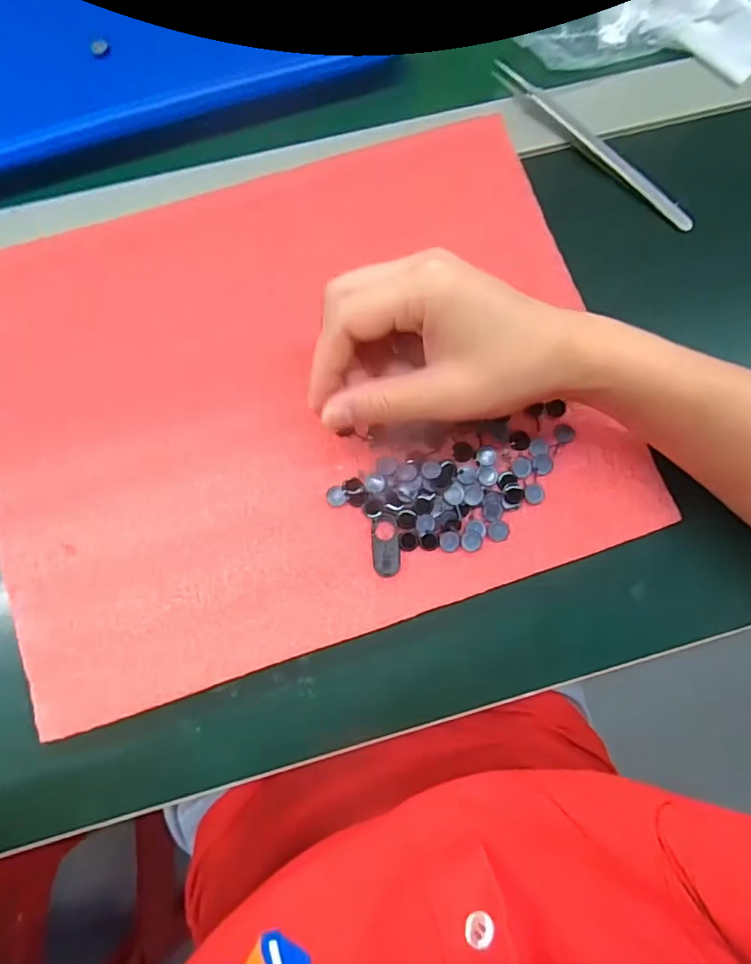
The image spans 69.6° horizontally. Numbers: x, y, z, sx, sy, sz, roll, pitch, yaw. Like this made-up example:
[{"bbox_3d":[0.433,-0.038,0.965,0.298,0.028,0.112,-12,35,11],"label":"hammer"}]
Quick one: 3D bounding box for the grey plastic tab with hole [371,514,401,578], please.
[{"bbox_3d":[0.005,0.033,0.279,0.015,0.004,0.031,-3,81,-3],"label":"grey plastic tab with hole"}]

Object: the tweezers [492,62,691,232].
[{"bbox_3d":[0.133,-0.208,0.331,0.155,0.005,0.010,44,82,5],"label":"tweezers"}]

